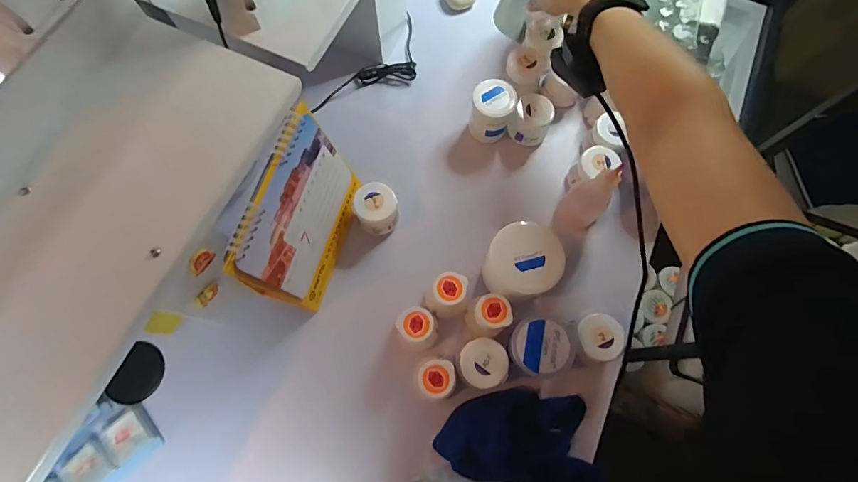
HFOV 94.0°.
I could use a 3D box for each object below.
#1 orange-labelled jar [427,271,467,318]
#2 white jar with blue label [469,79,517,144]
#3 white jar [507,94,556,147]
[{"bbox_3d":[0.023,0.063,0.456,0.041,0.059,0.043,0,73,-1],"label":"orange-labelled jar"},{"bbox_3d":[0.081,-0.167,0.518,0.052,0.072,0.053,0,73,-1],"label":"white jar with blue label"},{"bbox_3d":[0.135,-0.159,0.534,0.050,0.053,0.052,0,73,-1],"label":"white jar"}]

